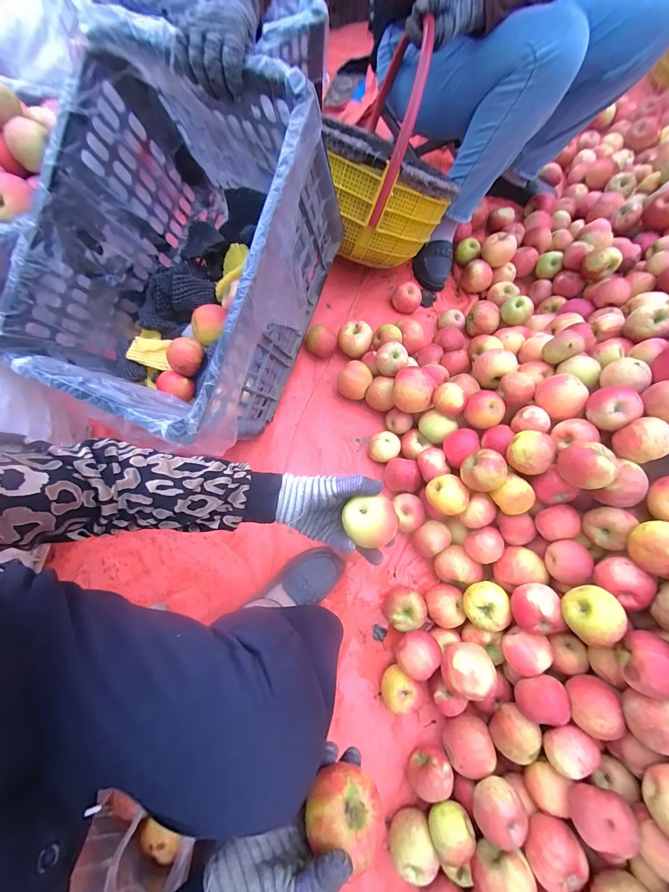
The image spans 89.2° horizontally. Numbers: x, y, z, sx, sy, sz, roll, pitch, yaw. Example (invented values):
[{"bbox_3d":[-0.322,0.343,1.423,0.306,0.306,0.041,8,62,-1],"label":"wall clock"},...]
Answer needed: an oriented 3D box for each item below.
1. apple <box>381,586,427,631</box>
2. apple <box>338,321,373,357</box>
[{"bbox_3d":[0.131,0.307,0.641,0.073,0.057,0.066,-27,74,-10],"label":"apple"},{"bbox_3d":[0.049,-0.250,0.809,0.077,0.069,0.070,0,72,-1],"label":"apple"}]

